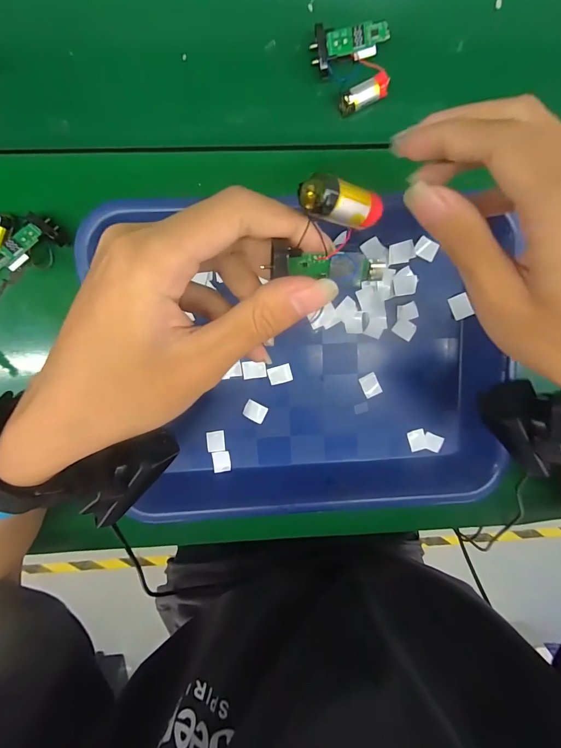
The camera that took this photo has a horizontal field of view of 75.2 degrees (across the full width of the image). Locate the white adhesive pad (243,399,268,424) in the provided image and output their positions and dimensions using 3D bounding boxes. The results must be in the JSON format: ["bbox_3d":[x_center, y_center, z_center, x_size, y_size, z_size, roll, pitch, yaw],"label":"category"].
[{"bbox_3d":[-0.022,0.034,0.321,0.020,0.004,0.016,27,99,-10],"label":"white adhesive pad"}]

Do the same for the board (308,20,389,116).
[{"bbox_3d":[0.053,-0.229,0.272,0.054,0.022,0.053,-10,103,-2],"label":"board"}]

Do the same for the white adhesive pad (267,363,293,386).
[{"bbox_3d":[0.000,0.001,0.318,0.020,0.004,0.015,-16,104,0],"label":"white adhesive pad"}]

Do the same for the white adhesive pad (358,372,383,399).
[{"bbox_3d":[0.080,0.010,0.324,0.016,0.004,0.020,-27,103,2],"label":"white adhesive pad"}]

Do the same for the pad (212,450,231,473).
[{"bbox_3d":[-0.053,0.080,0.329,0.015,0.004,0.019,-6,103,-3],"label":"pad"}]

